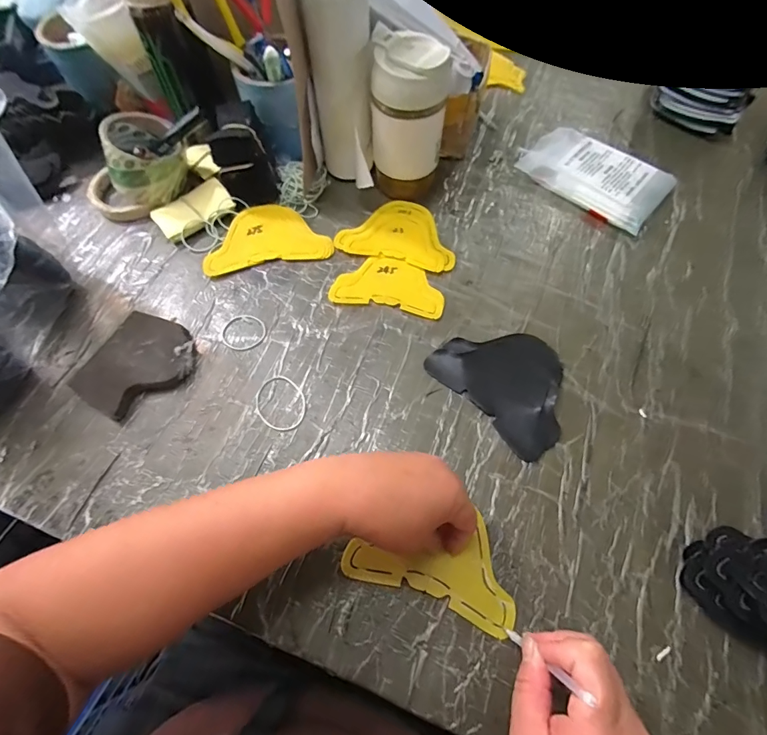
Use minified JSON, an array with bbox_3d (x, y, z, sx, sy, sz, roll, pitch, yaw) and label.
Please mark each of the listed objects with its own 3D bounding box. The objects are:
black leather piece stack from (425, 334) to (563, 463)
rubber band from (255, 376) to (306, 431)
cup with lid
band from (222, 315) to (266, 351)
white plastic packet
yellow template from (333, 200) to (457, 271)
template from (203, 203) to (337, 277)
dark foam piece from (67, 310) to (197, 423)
[{"bbox_3d":[0.131,0.010,0.412,0.110,0.007,0.142,-40,70,-16],"label":"black leather piece stack"},{"bbox_3d":[-0.104,0.036,0.404,0.048,0.004,0.059,-42,71,-17],"label":"rubber band"},{"bbox_3d":[0.029,-0.283,0.466,0.083,0.155,0.070,2,65,2],"label":"cup with lid"},{"bbox_3d":[-0.154,-0.039,0.438,0.046,0.004,0.046,0,65,1],"label":"band"},{"bbox_3d":[0.275,-0.252,0.525,0.176,0.025,0.100,40,72,18],"label":"white plastic packet"},{"bbox_3d":[0.023,-0.171,0.502,0.142,0.004,0.098,16,66,8],"label":"yellow template"},{"bbox_3d":[-0.144,-0.165,0.495,0.148,0.005,0.093,-11,68,-5],"label":"template"},{"bbox_3d":[-0.251,-0.002,0.412,0.088,0.021,0.107,27,68,13],"label":"dark foam piece"}]

